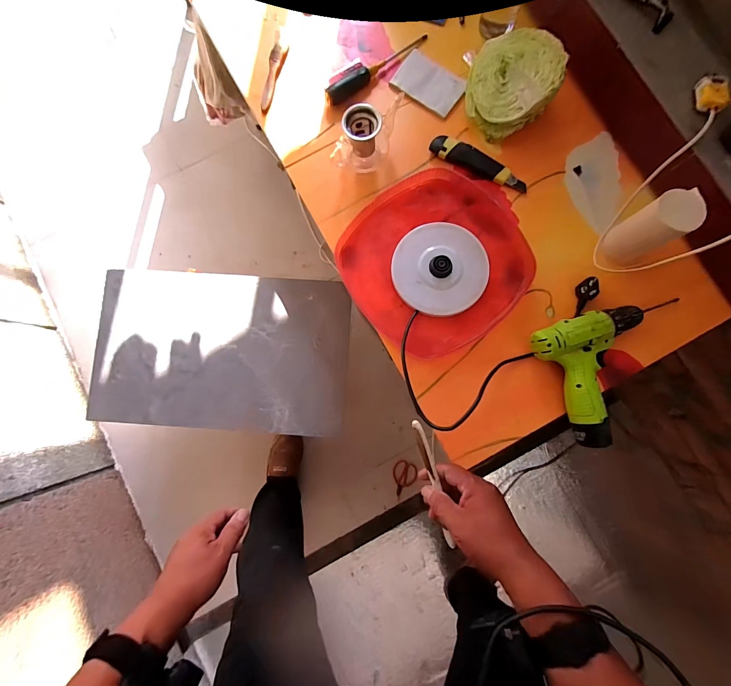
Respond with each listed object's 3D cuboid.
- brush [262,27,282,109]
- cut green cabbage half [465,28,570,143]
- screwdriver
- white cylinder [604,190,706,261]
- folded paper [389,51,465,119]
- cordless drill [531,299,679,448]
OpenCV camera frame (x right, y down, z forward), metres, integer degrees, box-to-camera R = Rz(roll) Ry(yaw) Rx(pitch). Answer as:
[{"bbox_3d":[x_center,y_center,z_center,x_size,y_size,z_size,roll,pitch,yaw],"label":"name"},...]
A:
[{"bbox_3d":[-0.167,-0.492,0.611,0.016,0.018,0.139,11,85,3],"label":"brush"},{"bbox_3d":[0.242,-0.435,0.564,0.145,0.055,0.145,5,102,24],"label":"cut green cabbage half"},{"bbox_3d":[0.019,-0.500,0.604,0.218,0.027,0.029,-39,84,-2],"label":"screwdriver"},{"bbox_3d":[0.414,-0.166,0.502,0.061,0.132,0.059,0,84,2],"label":"white cylinder"},{"bbox_3d":[0.112,-0.466,0.606,0.122,0.009,0.077,37,86,5],"label":"folded paper"},{"bbox_3d":[0.381,0.041,0.522,0.188,0.052,0.185,-19,84,0],"label":"cordless drill"}]

